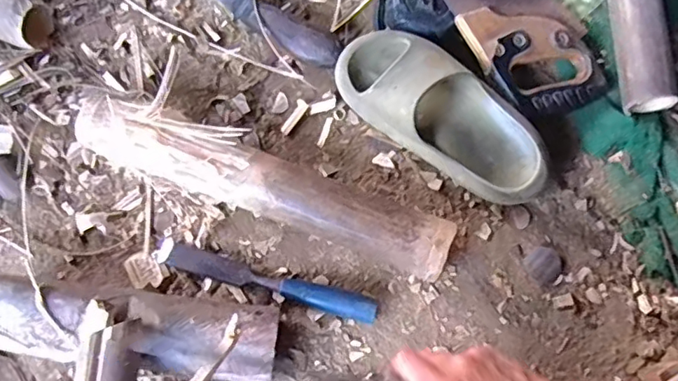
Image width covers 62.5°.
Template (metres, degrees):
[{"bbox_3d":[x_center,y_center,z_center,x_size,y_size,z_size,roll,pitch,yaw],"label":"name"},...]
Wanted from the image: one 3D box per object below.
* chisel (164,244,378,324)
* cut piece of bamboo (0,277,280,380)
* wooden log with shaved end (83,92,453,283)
[{"bbox_3d":[-0.069,0.096,0.574,0.218,0.019,0.025,15,77,2],"label":"chisel"},{"bbox_3d":[-0.196,0.132,0.537,0.274,0.069,0.078,8,75,1],"label":"cut piece of bamboo"},{"bbox_3d":[-0.077,-0.004,0.577,0.382,0.068,0.063,21,76,4],"label":"wooden log with shaved end"}]

